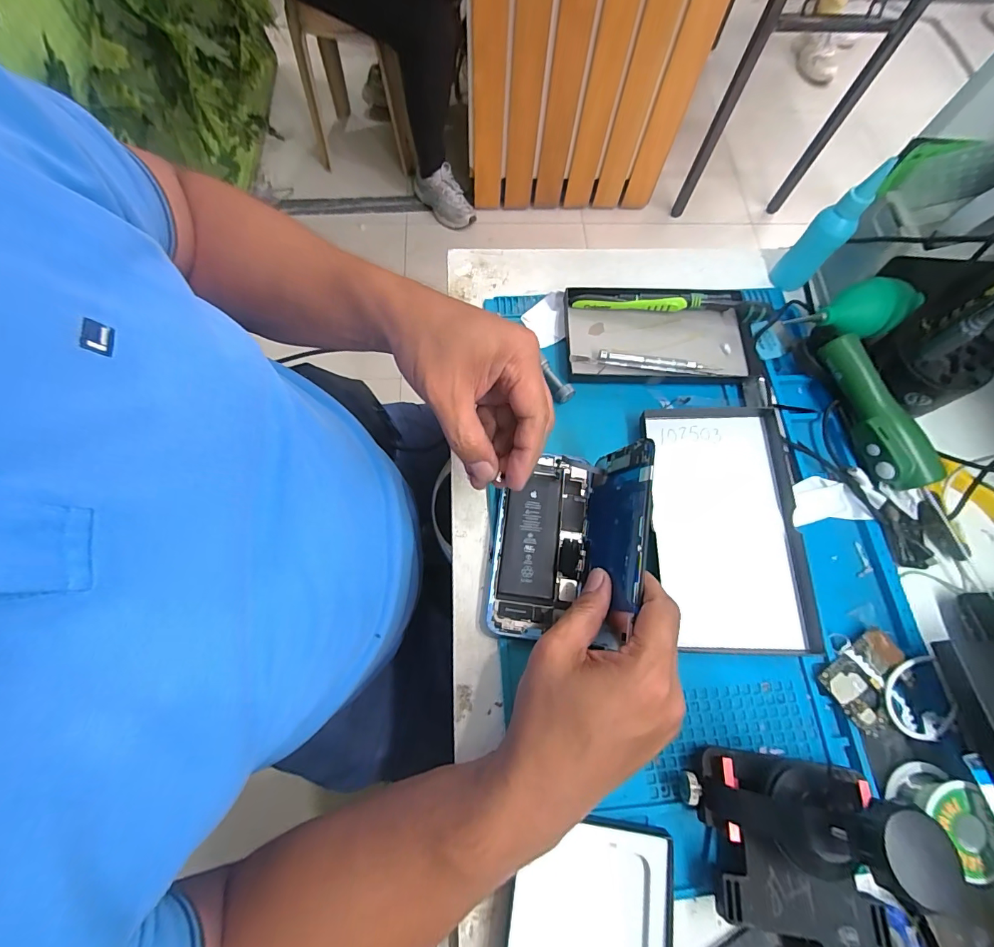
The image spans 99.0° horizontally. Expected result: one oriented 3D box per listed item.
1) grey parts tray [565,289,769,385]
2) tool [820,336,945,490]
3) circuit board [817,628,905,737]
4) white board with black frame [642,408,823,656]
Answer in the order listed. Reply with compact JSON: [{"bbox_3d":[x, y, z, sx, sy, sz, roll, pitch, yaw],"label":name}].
[{"bbox_3d":[0.153,-0.130,0.395,0.172,0.023,0.095,2,70,-2],"label":"grey parts tray"},{"bbox_3d":[0.311,-0.050,0.352,0.030,0.038,0.132,-18,72,-9],"label":"tool"},{"bbox_3d":[0.273,0.149,0.309,0.064,0.004,0.049,-34,75,-13],"label":"circuit board"},{"bbox_3d":[0.183,0.041,0.348,0.112,0.029,0.193,5,70,-1],"label":"white board with black frame"}]

